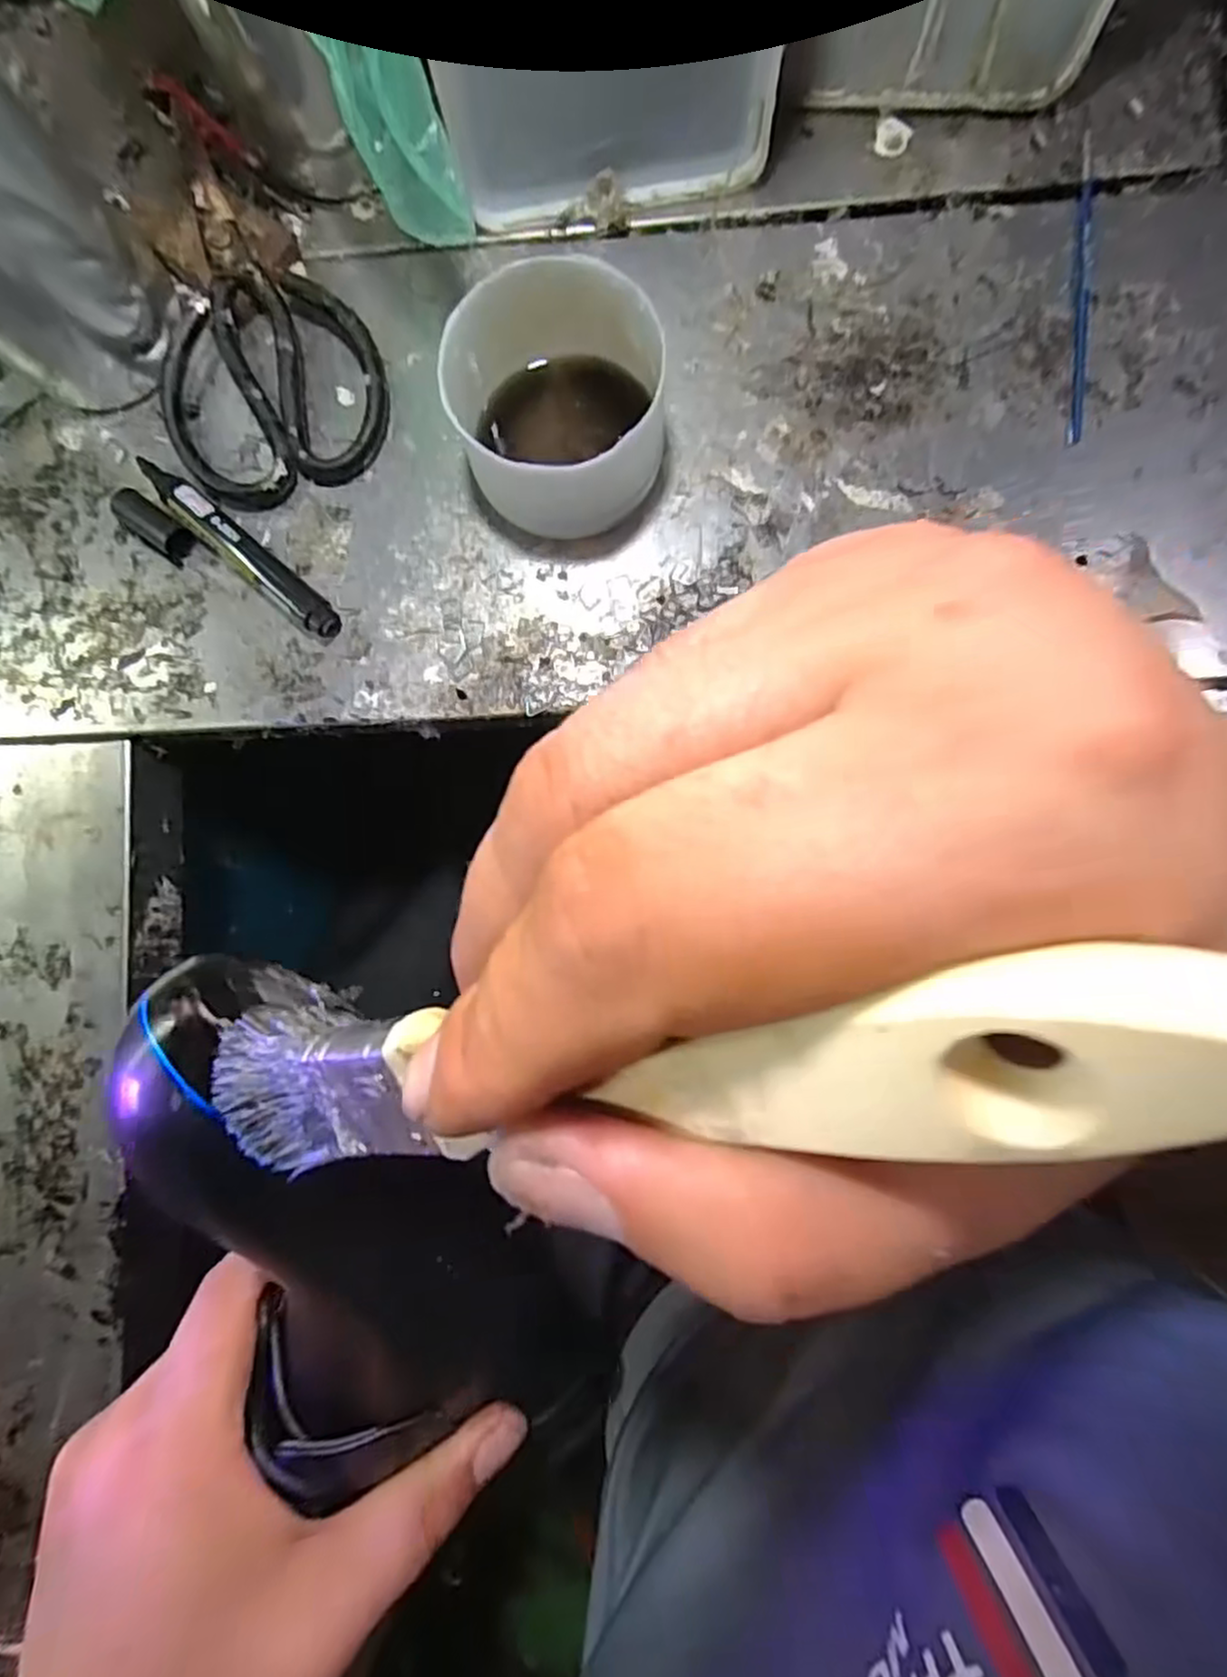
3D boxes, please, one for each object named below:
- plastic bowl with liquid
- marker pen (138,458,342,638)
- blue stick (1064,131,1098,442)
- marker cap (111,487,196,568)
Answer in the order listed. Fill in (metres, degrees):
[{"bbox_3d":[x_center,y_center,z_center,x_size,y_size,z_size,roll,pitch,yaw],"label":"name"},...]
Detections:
[{"bbox_3d":[-0.023,-0.186,0.313,0.088,0.062,0.103,0,87,3],"label":"plastic bowl with liquid"},{"bbox_3d":[-0.183,-0.140,0.337,0.118,0.018,0.017,40,89,5],"label":"marker pen"},{"bbox_3d":[0.222,-0.261,0.333,0.011,0.004,0.152,5,87,3],"label":"blue stick"},{"bbox_3d":[-0.223,-0.152,0.341,0.040,0.014,0.017,39,89,5],"label":"marker cap"}]

